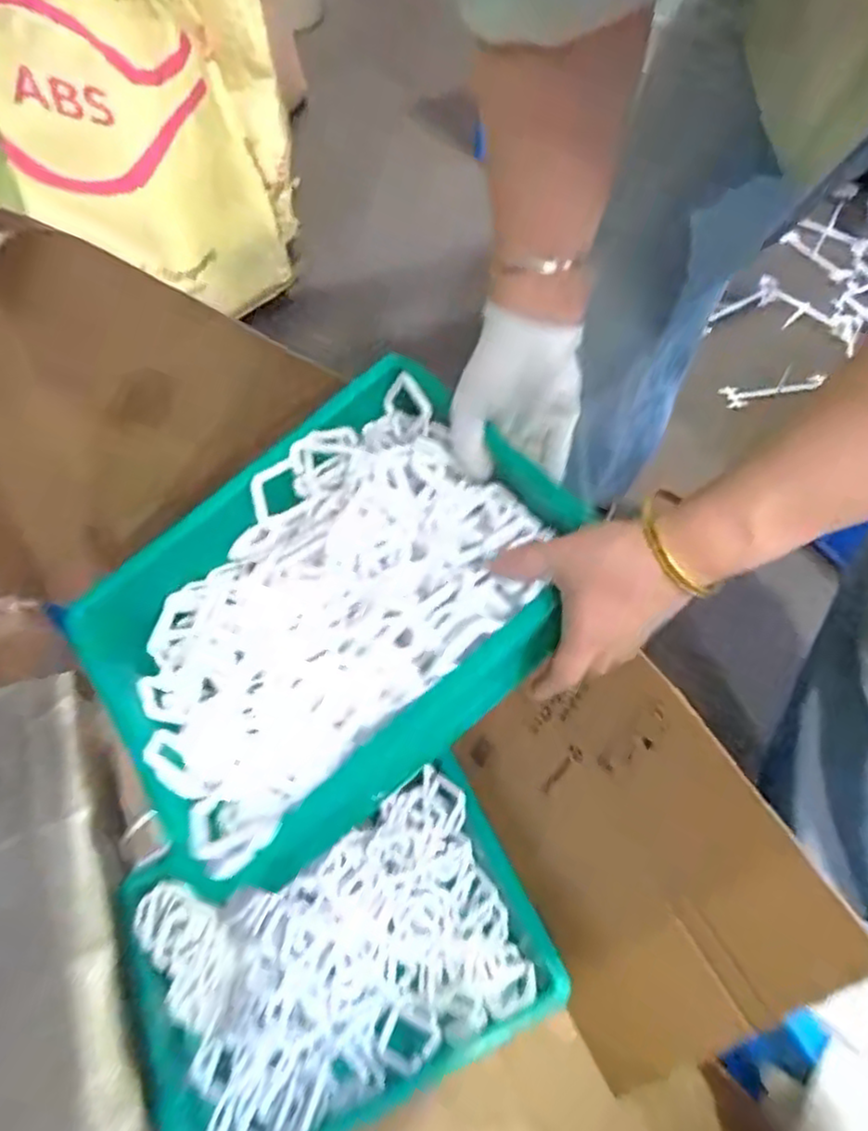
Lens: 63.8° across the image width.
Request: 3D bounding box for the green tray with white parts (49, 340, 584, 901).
[{"bbox_3d":[-0.082,0.030,0.514,0.354,0.075,0.264,-41,59,-3],"label":"green tray with white parts"}]

